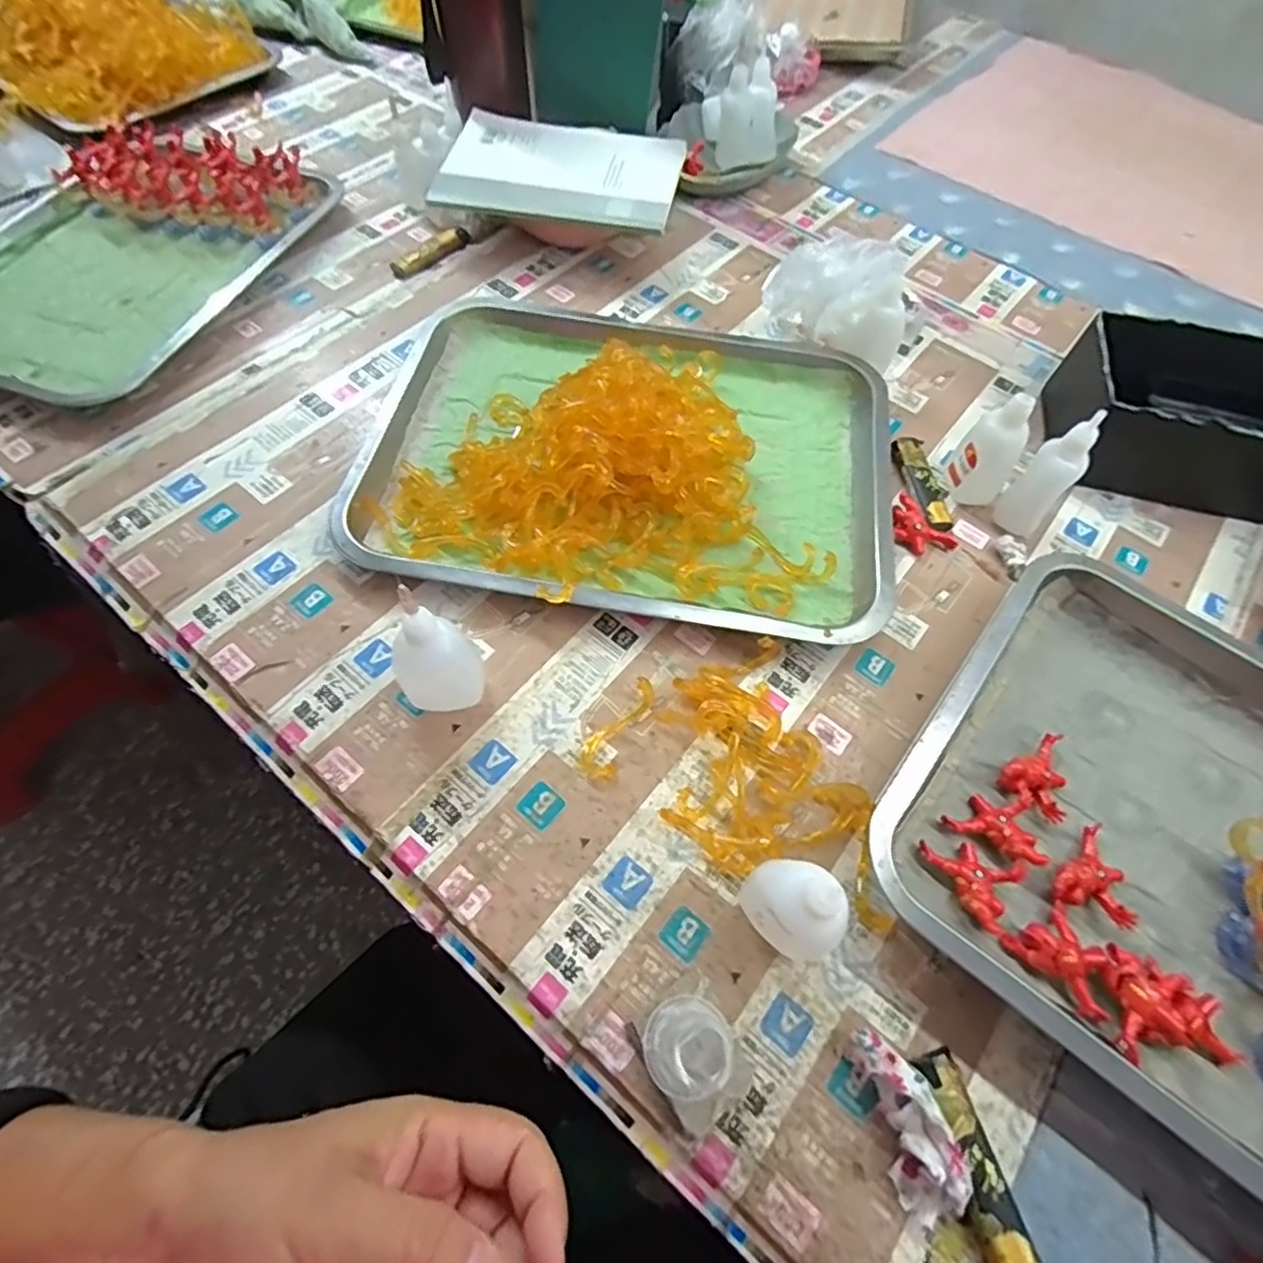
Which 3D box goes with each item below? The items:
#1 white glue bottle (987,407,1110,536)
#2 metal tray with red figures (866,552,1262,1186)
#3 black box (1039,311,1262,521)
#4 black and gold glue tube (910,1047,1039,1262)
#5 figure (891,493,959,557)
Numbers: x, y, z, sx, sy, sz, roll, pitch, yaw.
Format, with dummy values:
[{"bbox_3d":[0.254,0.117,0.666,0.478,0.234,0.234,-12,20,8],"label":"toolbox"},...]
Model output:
[{"bbox_3d":[0.266,-0.097,0.416,0.028,0.084,0.029,1,61,-2],"label":"white glue bottle"},{"bbox_3d":[0.309,0.127,0.314,0.342,0.045,0.257,35,65,16],"label":"metal tray with red figures"},{"bbox_3d":[0.405,-0.142,0.447,0.197,0.077,0.102,15,61,6],"label":"black box"},{"bbox_3d":[0.143,0.224,0.272,0.020,0.014,0.080,-10,62,-8],"label":"black and gold glue tube"},{"bbox_3d":[0.190,-0.066,0.433,0.031,0.013,0.046,-38,69,-21],"label":"figure"}]

